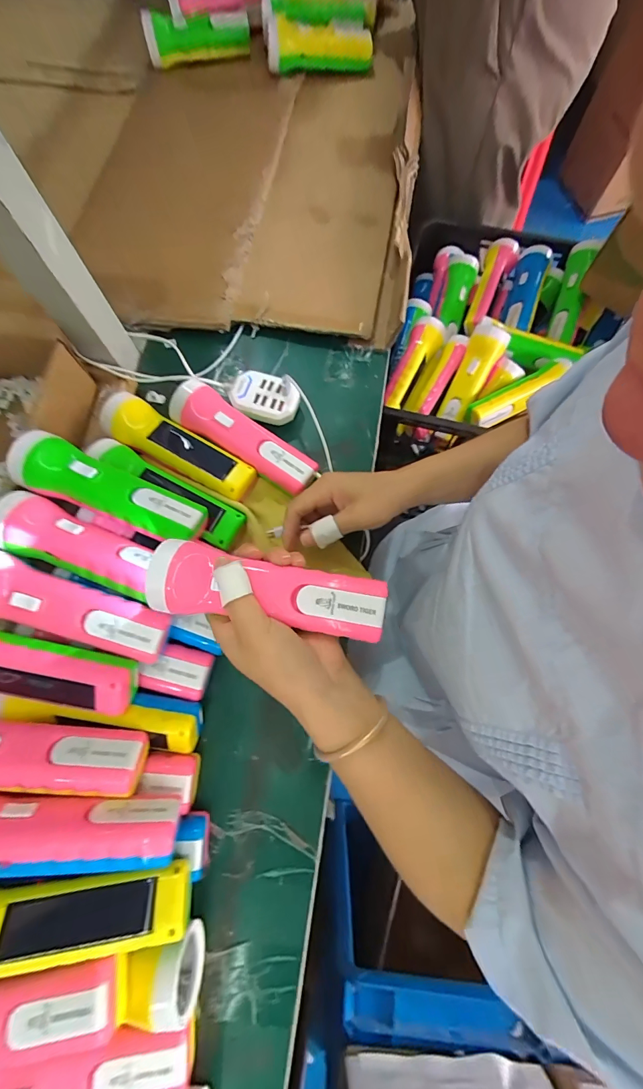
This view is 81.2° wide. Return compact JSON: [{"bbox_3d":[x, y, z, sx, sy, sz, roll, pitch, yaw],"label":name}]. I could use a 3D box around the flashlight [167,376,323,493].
[{"bbox_3d":[-0.082,-0.108,0.396,0.163,0.042,0.048,33,75,6],"label":"flashlight"}]

